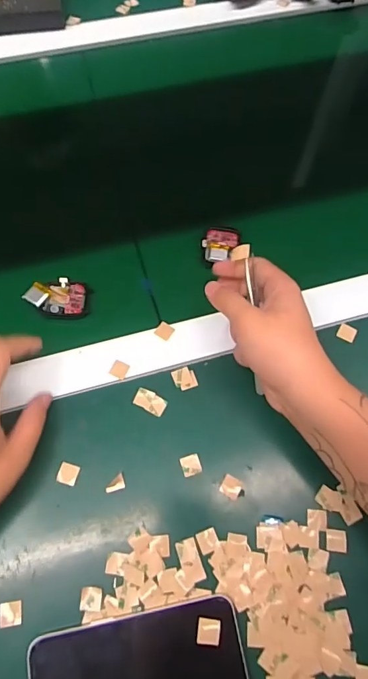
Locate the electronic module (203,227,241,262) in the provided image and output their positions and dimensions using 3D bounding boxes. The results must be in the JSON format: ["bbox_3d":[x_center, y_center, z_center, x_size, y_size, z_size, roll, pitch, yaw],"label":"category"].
[{"bbox_3d":[0.038,-0.095,0.443,0.038,0.012,0.037,-1,67,-4],"label":"electronic module"}]

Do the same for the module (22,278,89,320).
[{"bbox_3d":[-0.118,-0.037,0.411,0.056,0.013,0.037,3,73,-16],"label":"module"}]

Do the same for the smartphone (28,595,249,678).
[{"bbox_3d":[-0.031,0.230,0.302,0.144,0.010,0.072,-9,68,-7],"label":"smartphone"}]

